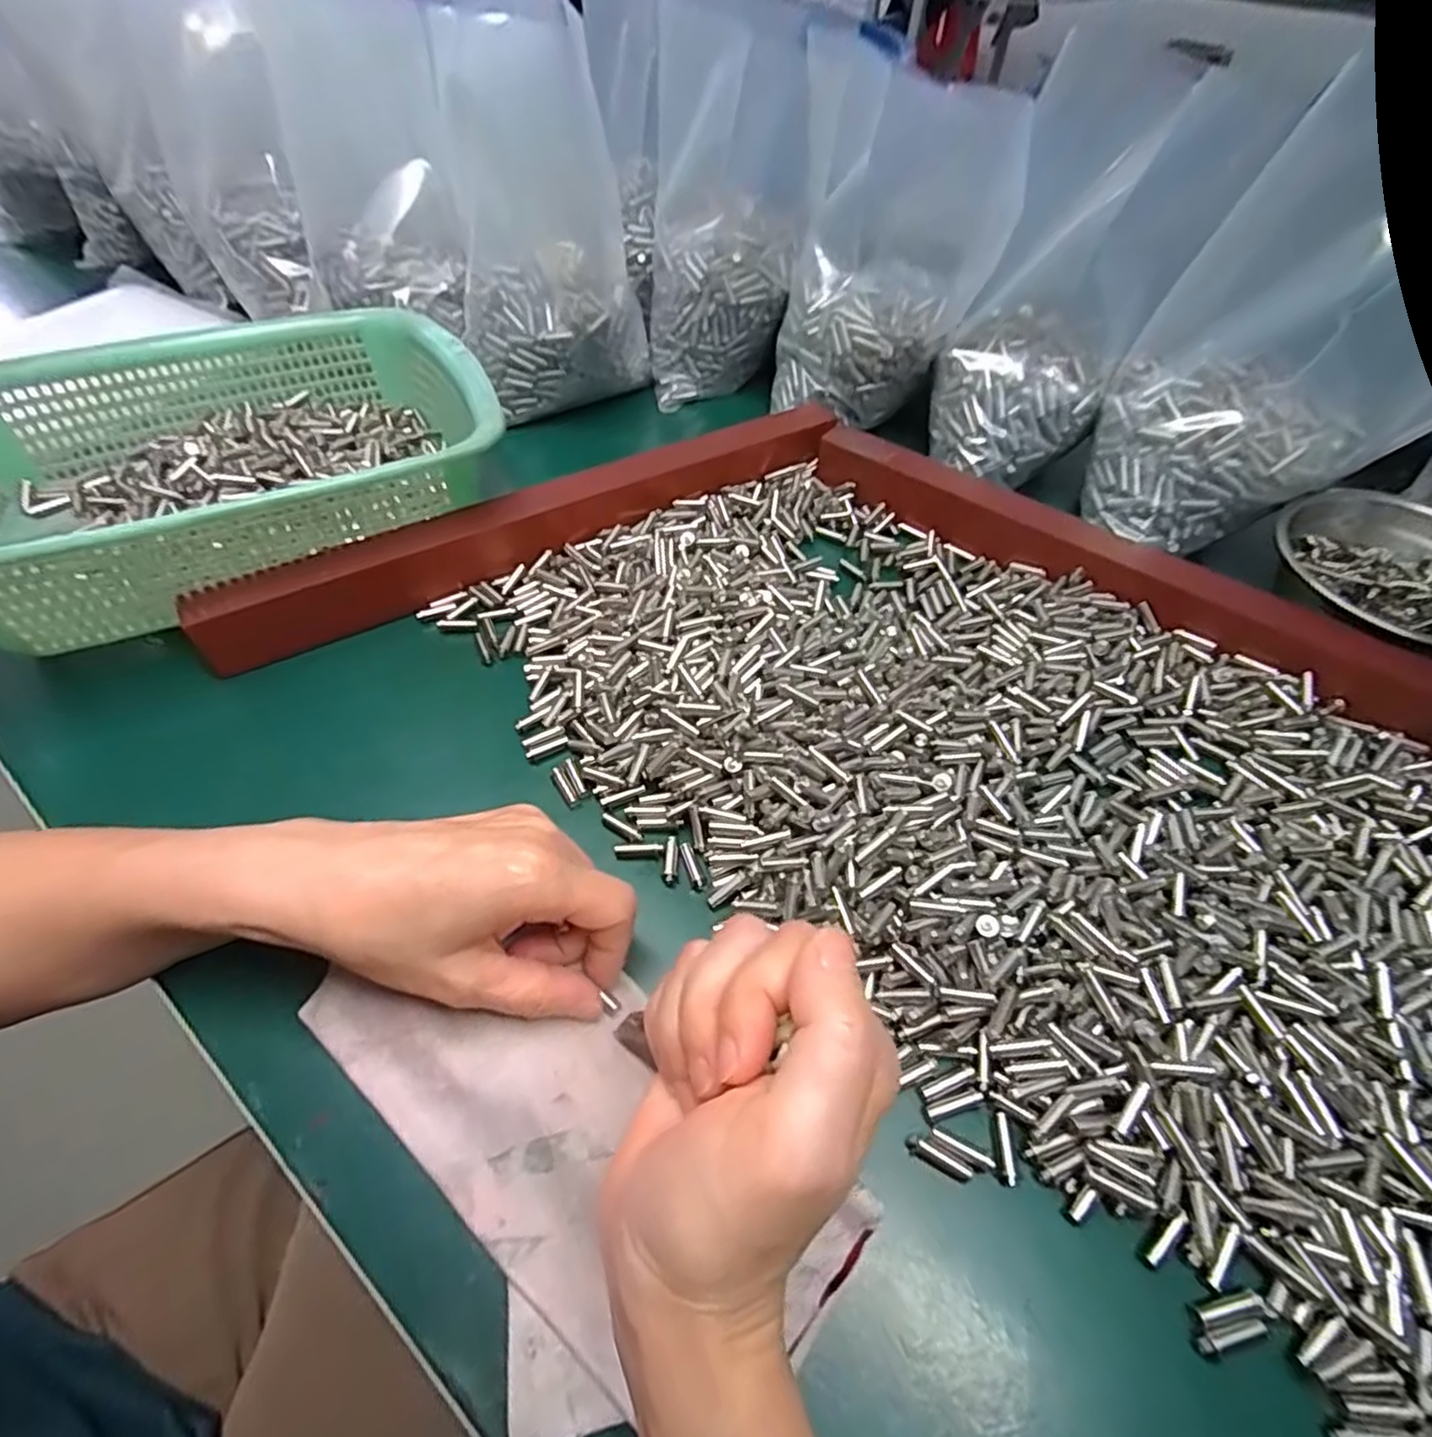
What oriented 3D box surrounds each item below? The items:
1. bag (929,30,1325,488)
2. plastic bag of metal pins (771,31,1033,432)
[{"bbox_3d":[0.206,-0.258,0.400,0.111,0.187,0.102,-5,55,-5],"label":"bag"},{"bbox_3d":[0.110,-0.296,0.437,0.134,0.165,0.066,17,56,11],"label":"plastic bag of metal pins"}]

